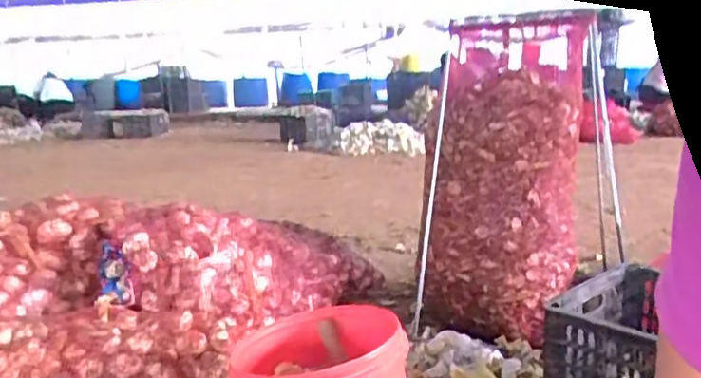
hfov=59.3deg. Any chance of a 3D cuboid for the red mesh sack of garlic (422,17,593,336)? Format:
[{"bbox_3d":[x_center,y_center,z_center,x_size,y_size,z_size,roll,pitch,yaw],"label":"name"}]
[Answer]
[{"bbox_3d":[0.352,-0.027,1.464,0.349,0.636,0.337,2,13,14],"label":"red mesh sack of garlic"}]

